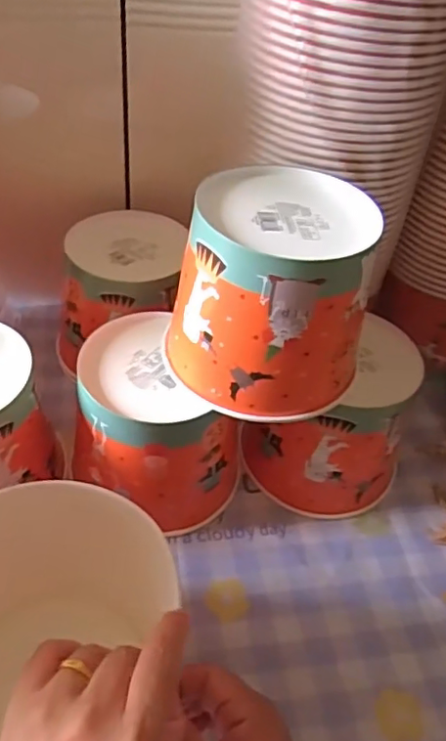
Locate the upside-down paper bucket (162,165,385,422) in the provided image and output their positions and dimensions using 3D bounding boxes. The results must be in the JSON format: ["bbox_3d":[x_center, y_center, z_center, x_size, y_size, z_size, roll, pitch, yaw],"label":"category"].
[{"bbox_3d":[0.038,-0.061,0.448,0.142,0.130,0.144,14,45,6],"label":"upside-down paper bucket"}]

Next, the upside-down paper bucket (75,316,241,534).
[{"bbox_3d":[-0.056,0.052,0.513,0.140,0.132,0.128,4,45,-4],"label":"upside-down paper bucket"}]

